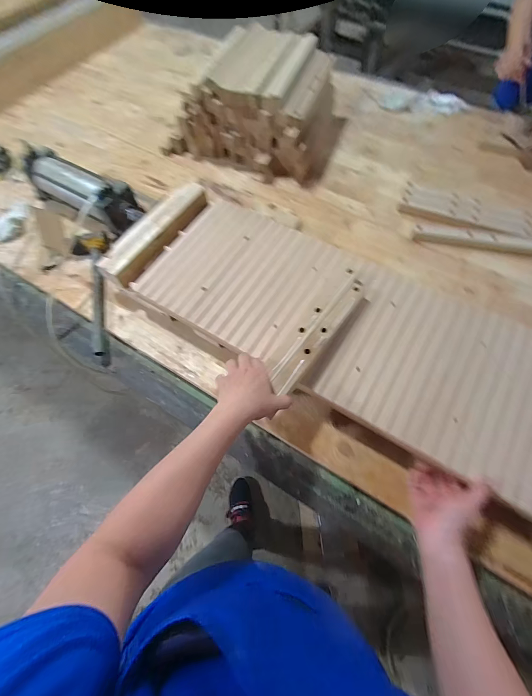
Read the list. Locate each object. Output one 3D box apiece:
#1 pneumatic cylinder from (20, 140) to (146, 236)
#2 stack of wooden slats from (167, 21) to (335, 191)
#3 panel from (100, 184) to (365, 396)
[{"bbox_3d":[-0.455,-0.392,0.799,0.360,0.117,0.104,31,69,16],"label":"pneumatic cylinder"},{"bbox_3d":[-0.031,-0.688,0.886,0.492,0.194,0.343,14,66,10],"label":"stack of wooden slats"},{"bbox_3d":[-0.069,-0.147,0.675,0.496,0.098,0.326,33,65,16],"label":"panel"}]

